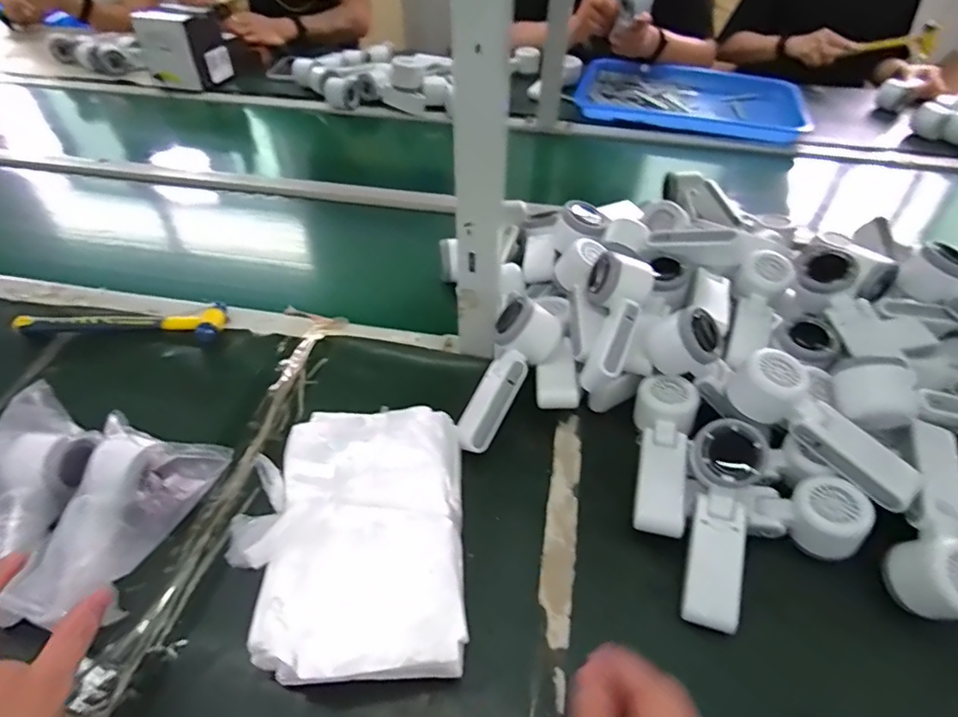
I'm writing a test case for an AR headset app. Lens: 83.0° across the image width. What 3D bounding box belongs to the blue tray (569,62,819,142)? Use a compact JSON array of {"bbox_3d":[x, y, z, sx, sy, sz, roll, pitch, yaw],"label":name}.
[{"bbox_3d":[0.467,-0.583,1.211,0.481,0.043,0.323,12,46,11],"label":"blue tray"}]

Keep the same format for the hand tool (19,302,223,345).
[{"bbox_3d":[-0.434,-0.044,0.663,0.238,0.022,0.055,0,45,-1],"label":"hand tool"}]

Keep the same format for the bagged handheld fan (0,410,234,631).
[{"bbox_3d":[-0.304,0.137,0.466,0.091,0.058,0.178,3,45,2],"label":"bagged handheld fan"}]

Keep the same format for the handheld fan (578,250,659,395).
[{"bbox_3d":[0.136,-0.038,0.559,0.066,0.053,0.153,13,64,12],"label":"handheld fan"}]

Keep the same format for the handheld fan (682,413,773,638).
[{"bbox_3d":[0.203,0.137,0.460,0.055,0.044,0.167,13,74,12],"label":"handheld fan"}]

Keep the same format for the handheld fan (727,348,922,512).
[{"bbox_3d":[0.304,0.059,0.480,0.158,0.057,0.058,35,54,29],"label":"handheld fan"}]

